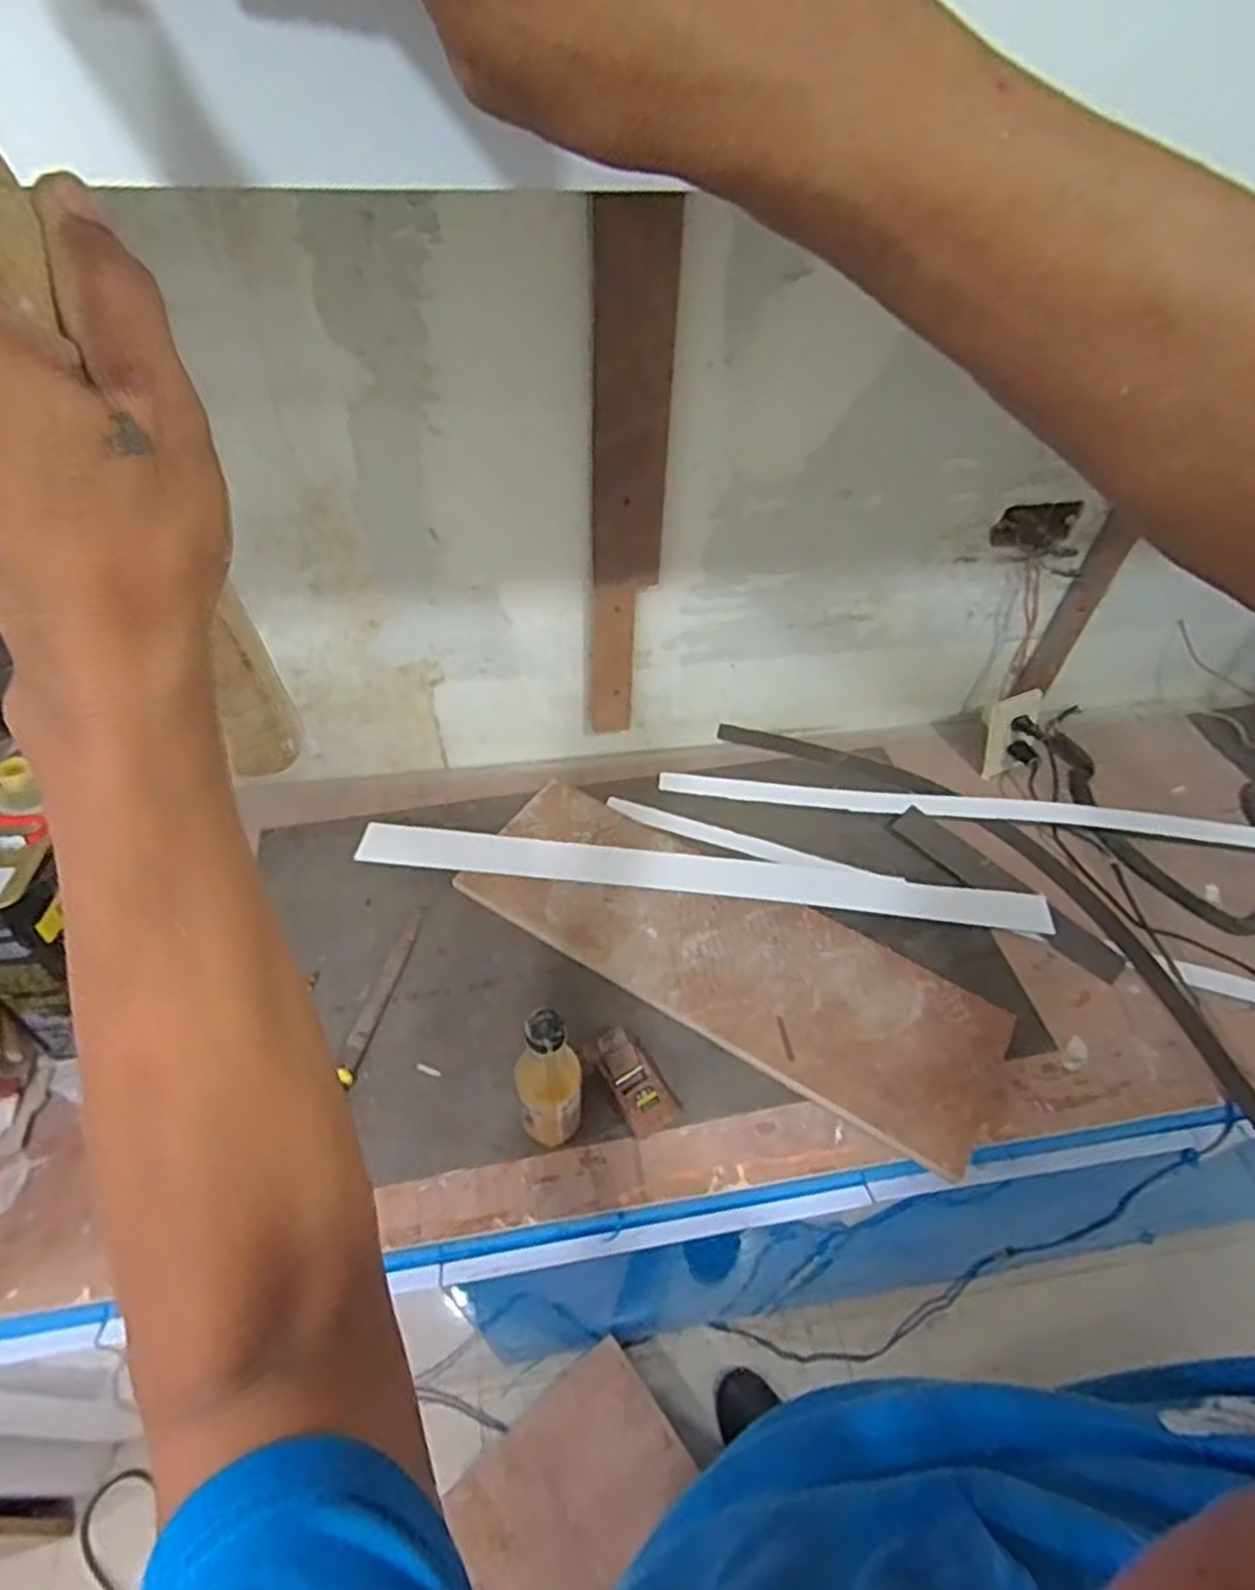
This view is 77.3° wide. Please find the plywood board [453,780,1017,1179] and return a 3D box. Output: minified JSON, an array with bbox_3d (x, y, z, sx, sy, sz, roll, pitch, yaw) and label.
[{"bbox_3d":[0.107,0.175,0.883,0.594,0.027,0.199,27,53,20],"label":"plywood board"}]

